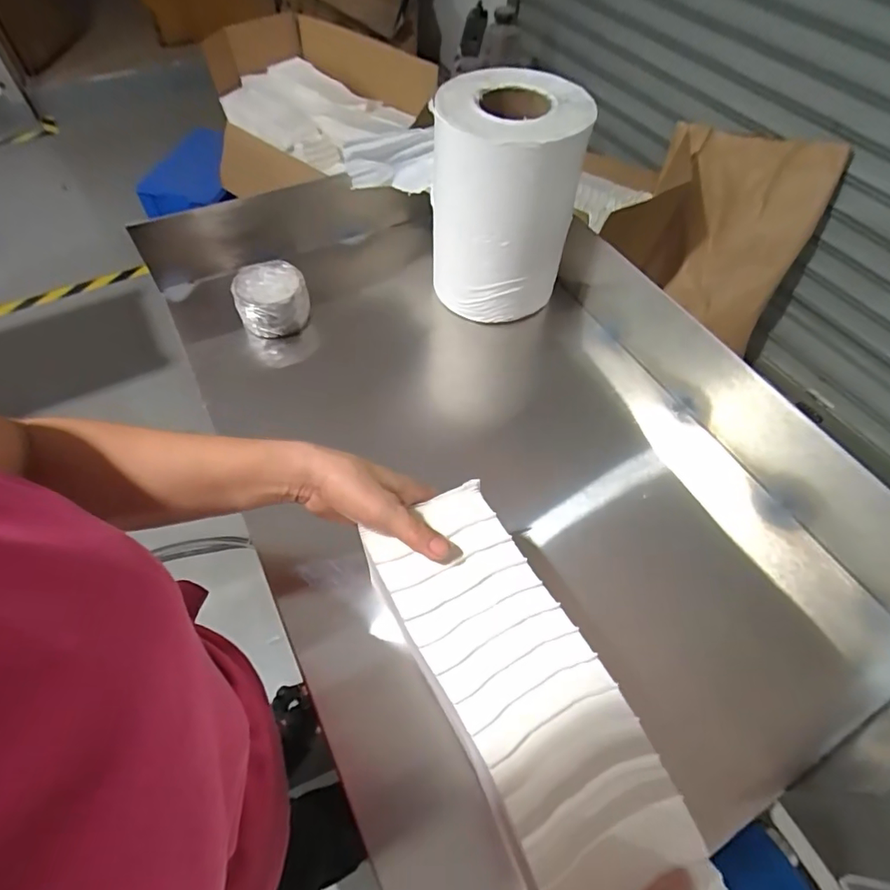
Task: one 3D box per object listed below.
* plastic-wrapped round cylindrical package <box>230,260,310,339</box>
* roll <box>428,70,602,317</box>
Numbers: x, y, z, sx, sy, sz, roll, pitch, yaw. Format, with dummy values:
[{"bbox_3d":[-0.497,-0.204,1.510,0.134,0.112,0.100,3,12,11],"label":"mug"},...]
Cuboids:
[{"bbox_3d":[-0.213,-0.179,0.631,0.085,0.057,0.075,-16,59,-13],"label":"plastic-wrapped round cylindrical package"},{"bbox_3d":[0.065,-0.278,0.602,0.154,0.232,0.139,10,57,3],"label":"roll"}]

